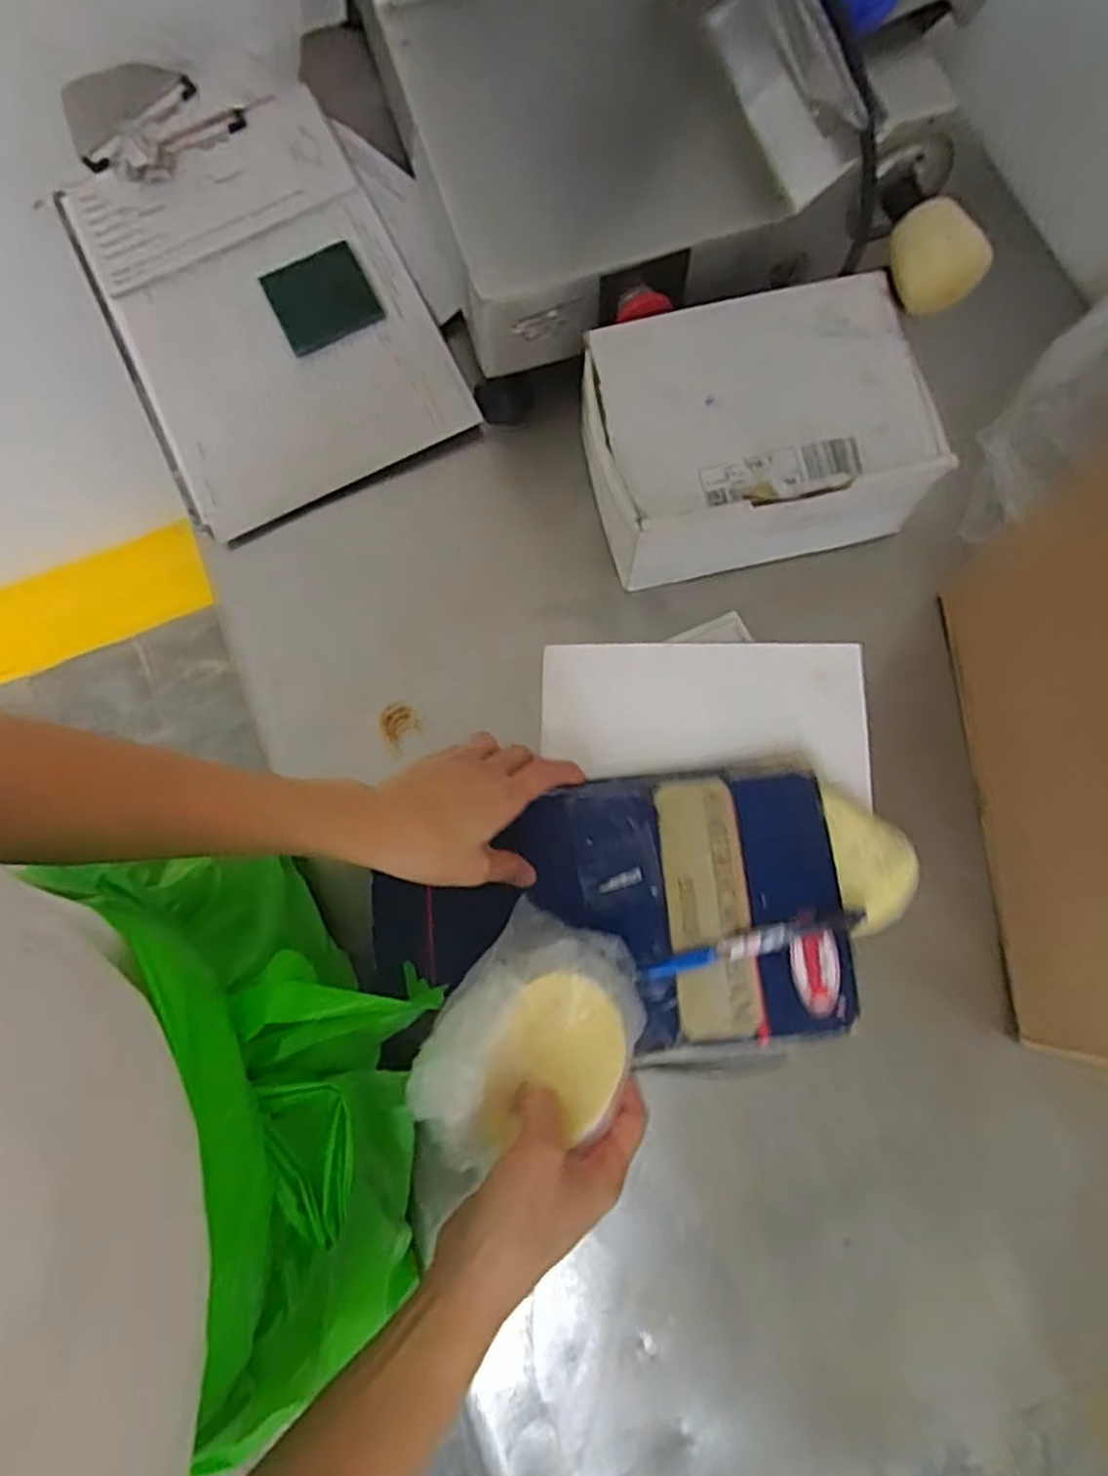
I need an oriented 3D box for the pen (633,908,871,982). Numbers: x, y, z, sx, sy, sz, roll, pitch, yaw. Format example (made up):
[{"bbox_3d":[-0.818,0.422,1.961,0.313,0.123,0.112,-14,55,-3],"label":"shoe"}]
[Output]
[{"bbox_3d":[0.114,0.119,0.432,0.130,0.011,0.013,-13,74,-2],"label":"pen"}]

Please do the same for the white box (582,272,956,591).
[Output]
[{"bbox_3d":[0.125,-0.194,0.493,0.207,0.095,0.139,-14,77,-2],"label":"white box"}]

